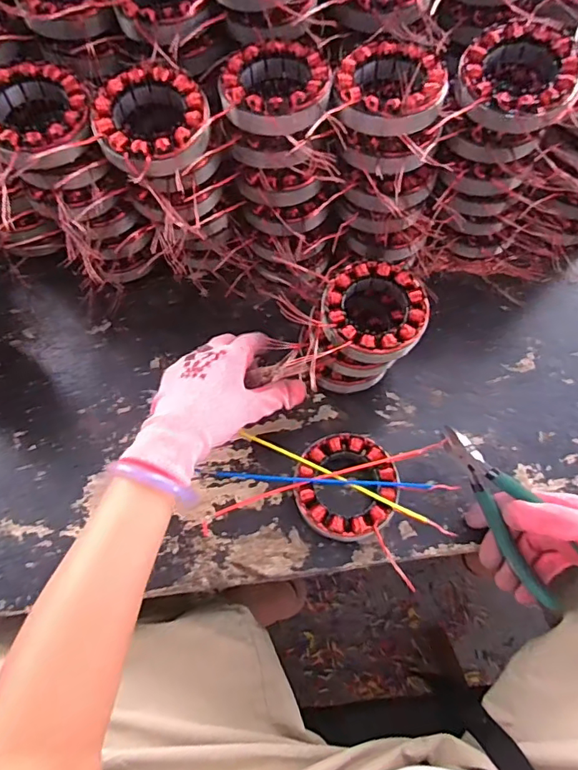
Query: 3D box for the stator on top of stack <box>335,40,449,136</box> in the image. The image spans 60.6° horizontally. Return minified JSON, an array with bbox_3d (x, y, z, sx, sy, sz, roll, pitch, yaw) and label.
[{"bbox_3d":[0.080,-0.234,0.391,0.084,0.033,0.089,0,69,1],"label":"stator on top of stack"}]

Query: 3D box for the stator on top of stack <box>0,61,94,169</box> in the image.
[{"bbox_3d":[-0.195,-0.205,0.384,0.080,0.031,0.096,-20,70,-6],"label":"stator on top of stack"}]

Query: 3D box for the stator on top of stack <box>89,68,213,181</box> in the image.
[{"bbox_3d":[-0.109,-0.203,0.389,0.084,0.030,0.090,0,69,1],"label":"stator on top of stack"}]

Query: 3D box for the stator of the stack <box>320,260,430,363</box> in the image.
[{"bbox_3d":[0.073,-0.063,0.425,0.088,0.026,0.086,0,69,1],"label":"stator of the stack"}]

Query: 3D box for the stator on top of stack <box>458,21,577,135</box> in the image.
[{"bbox_3d":[0.177,-0.239,0.388,0.087,0.035,0.093,20,71,9],"label":"stator on top of stack"}]

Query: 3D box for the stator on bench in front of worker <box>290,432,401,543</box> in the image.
[{"bbox_3d":[0.048,0.087,0.430,0.087,0.037,0.087,20,71,8],"label":"stator on bench in front of worker"}]

